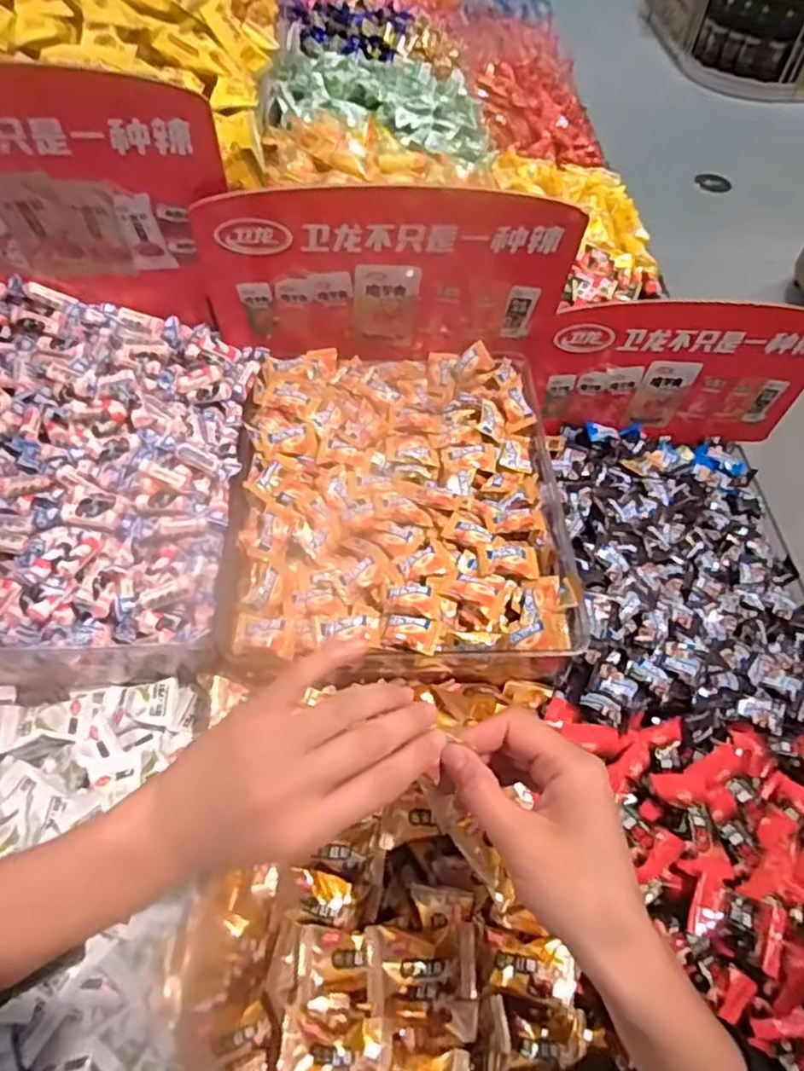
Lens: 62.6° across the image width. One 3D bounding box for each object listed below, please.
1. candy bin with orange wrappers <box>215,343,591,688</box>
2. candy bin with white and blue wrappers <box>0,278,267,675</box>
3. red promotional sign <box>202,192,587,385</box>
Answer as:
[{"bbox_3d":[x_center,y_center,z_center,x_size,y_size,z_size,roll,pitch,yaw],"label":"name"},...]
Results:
[{"bbox_3d":[0.000,-0.028,0.533,0.248,0.069,0.294,0,54,-2],"label":"candy bin with orange wrappers"},{"bbox_3d":[-0.244,-0.043,0.503,0.235,0.138,0.284,1,54,-1],"label":"candy bin with white and blue wrappers"},{"bbox_3d":[-0.005,-0.202,0.535,0.295,0.175,0.010,3,65,-10],"label":"red promotional sign"}]

